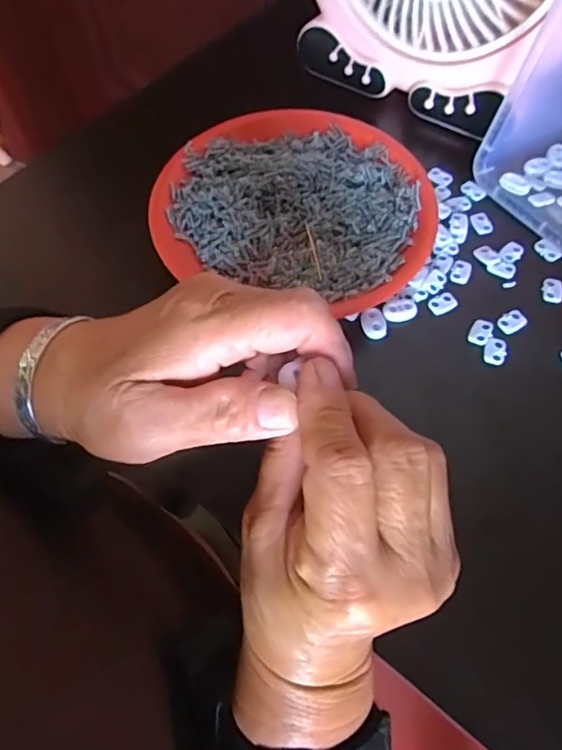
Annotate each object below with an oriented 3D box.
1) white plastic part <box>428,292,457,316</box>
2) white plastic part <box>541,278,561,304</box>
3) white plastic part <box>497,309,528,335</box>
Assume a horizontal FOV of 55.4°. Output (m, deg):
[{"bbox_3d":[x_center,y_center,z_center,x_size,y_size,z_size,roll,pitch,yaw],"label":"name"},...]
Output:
[{"bbox_3d":[0.110,-0.049,0.363,0.019,0.004,0.013,-24,65,-11],"label":"white plastic part"},{"bbox_3d":[0.187,-0.058,0.367,0.015,0.004,0.019,11,63,6],"label":"white plastic part"},{"bbox_3d":[0.153,-0.035,0.355,0.018,0.005,0.013,-29,66,-13],"label":"white plastic part"}]

